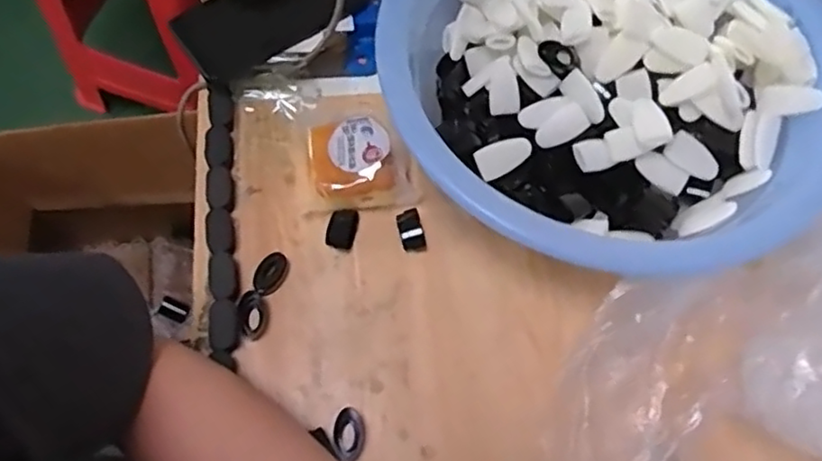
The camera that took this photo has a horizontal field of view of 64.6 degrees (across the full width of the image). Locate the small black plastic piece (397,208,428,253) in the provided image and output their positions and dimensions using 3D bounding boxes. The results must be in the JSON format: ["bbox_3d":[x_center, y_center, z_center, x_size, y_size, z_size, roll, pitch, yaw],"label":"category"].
[{"bbox_3d":[0.000,0.001,0.514,0.019,0.009,0.034,-16,68,-9],"label":"small black plastic piece"}]

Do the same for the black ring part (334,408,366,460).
[{"bbox_3d":[-0.042,0.141,0.446,0.023,0.014,0.035,7,67,1],"label":"black ring part"}]

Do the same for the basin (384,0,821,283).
[{"bbox_3d":[0.152,-0.124,0.509,0.326,0.093,0.338,35,70,12],"label":"basin"}]

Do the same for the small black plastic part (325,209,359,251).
[{"bbox_3d":[-0.054,-0.001,0.510,0.023,0.009,0.032,12,67,3],"label":"small black plastic part"}]

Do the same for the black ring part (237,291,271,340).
[{"bbox_3d":[-0.115,0.062,0.479,0.021,0.013,0.032,-14,68,-8],"label":"black ring part"}]

